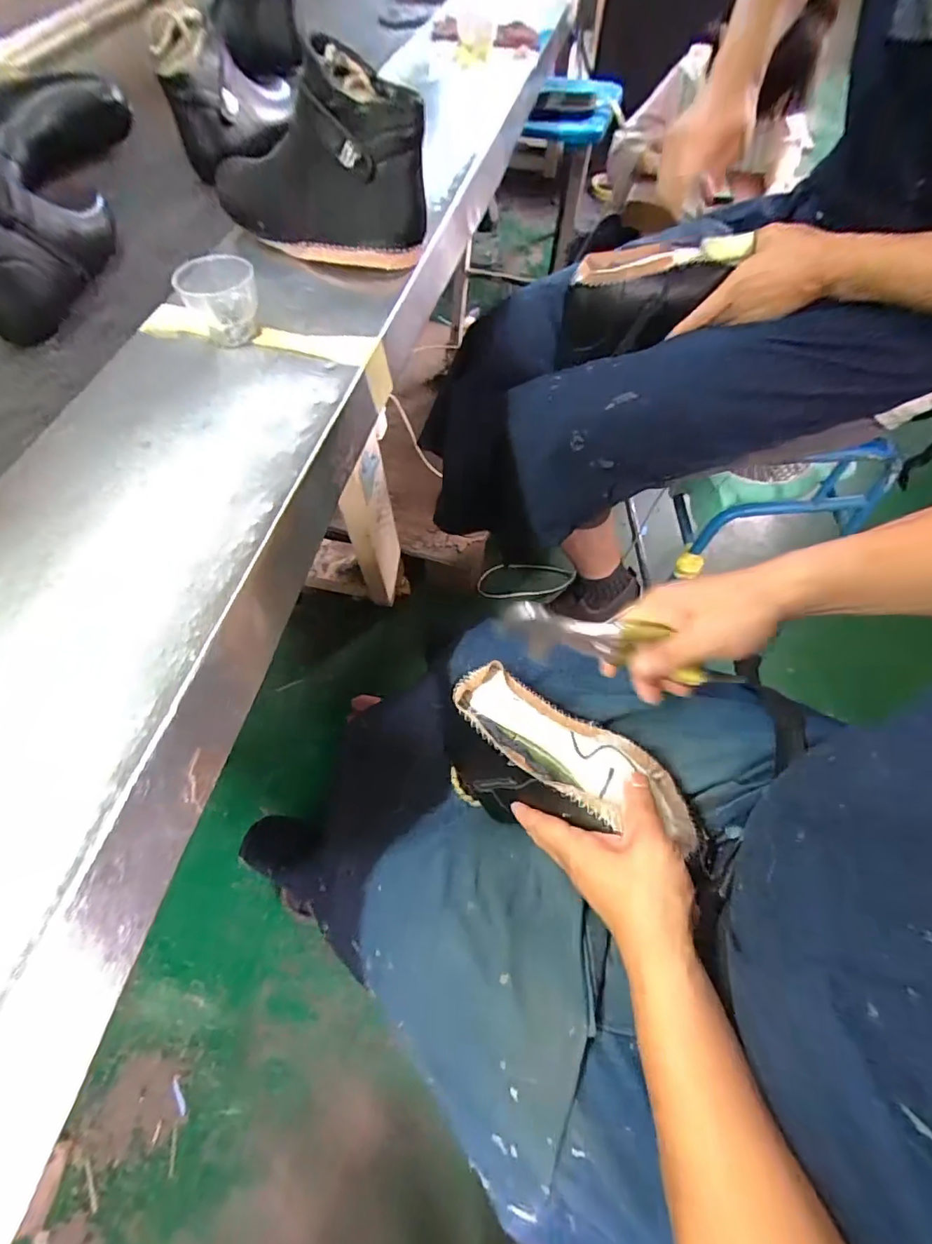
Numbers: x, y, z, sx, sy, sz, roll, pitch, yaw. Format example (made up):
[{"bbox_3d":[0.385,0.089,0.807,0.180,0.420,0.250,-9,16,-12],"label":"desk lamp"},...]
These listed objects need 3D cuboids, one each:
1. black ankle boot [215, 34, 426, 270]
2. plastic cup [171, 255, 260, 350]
[{"bbox_3d":[-0.141,-0.434,0.497,0.208,0.144,0.078,25,64,13],"label":"black ankle boot"},{"bbox_3d":[-0.215,-0.282,0.460,0.066,0.056,0.055,-19,63,-10],"label":"plastic cup"}]

